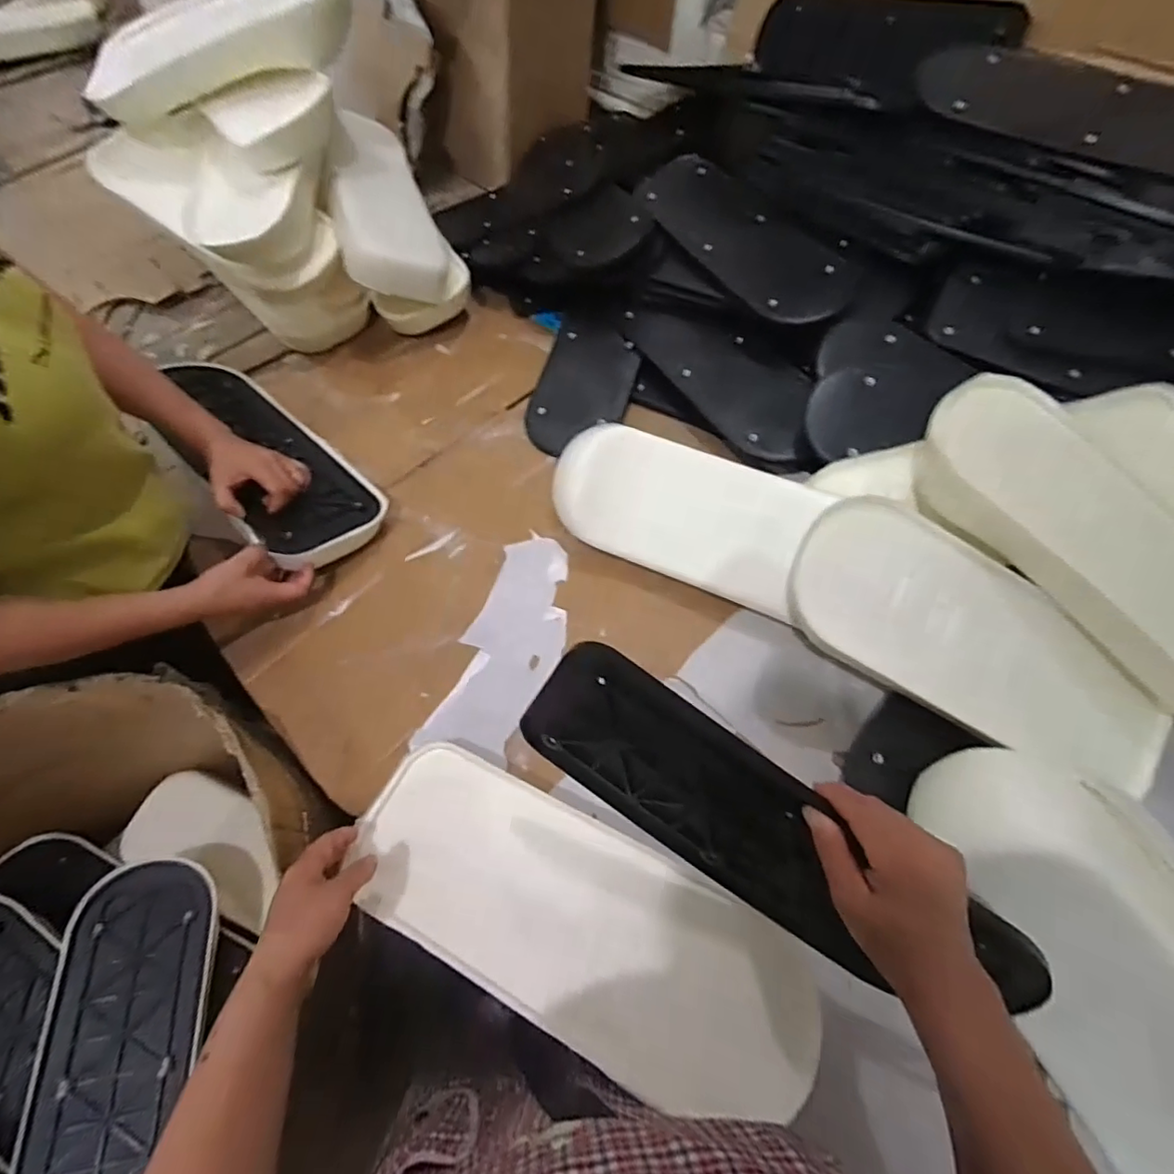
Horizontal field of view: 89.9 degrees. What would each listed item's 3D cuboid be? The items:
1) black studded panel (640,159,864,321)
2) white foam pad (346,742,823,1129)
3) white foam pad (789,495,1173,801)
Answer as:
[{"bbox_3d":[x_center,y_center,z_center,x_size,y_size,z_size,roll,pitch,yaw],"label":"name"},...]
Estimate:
[{"bbox_3d":[0.232,-0.554,0.922,0.170,0.023,0.447,-26,63,-15],"label":"black studded panel"},{"bbox_3d":[-0.026,0.285,0.529,0.405,0.038,0.165,19,48,23],"label":"white foam pad"},{"bbox_3d":[0.396,0.057,0.590,0.400,0.043,0.158,29,95,4],"label":"white foam pad"}]

